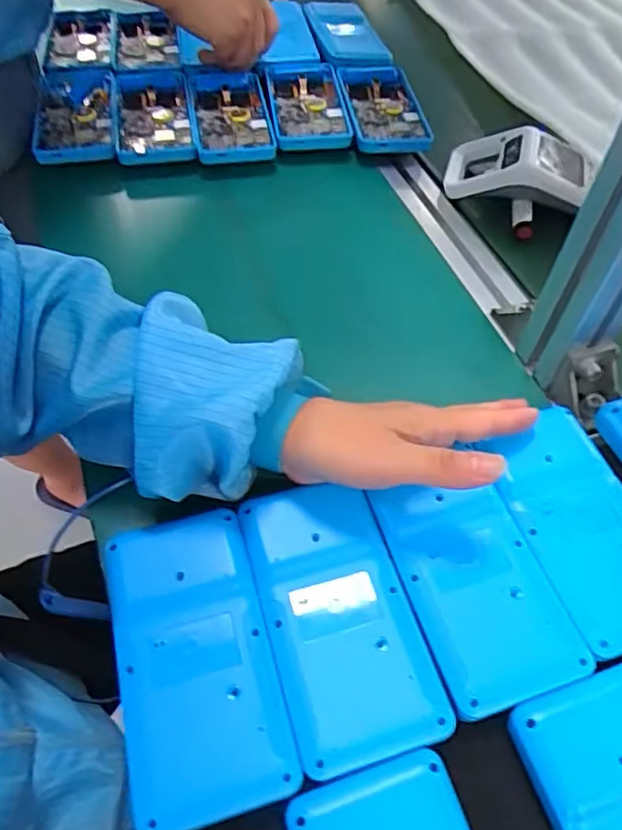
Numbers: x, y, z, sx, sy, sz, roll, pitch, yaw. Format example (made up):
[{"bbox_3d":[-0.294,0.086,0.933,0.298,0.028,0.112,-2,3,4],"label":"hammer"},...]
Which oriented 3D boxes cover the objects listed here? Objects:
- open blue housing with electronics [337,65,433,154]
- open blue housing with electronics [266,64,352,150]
[{"bbox_3d":[0.072,-0.310,0.620,0.074,0.017,0.142,-4,55,-6],"label":"open blue housing with electronics"},{"bbox_3d":[-0.004,-0.310,0.617,0.075,0.018,0.138,-4,55,-6],"label":"open blue housing with electronics"}]

